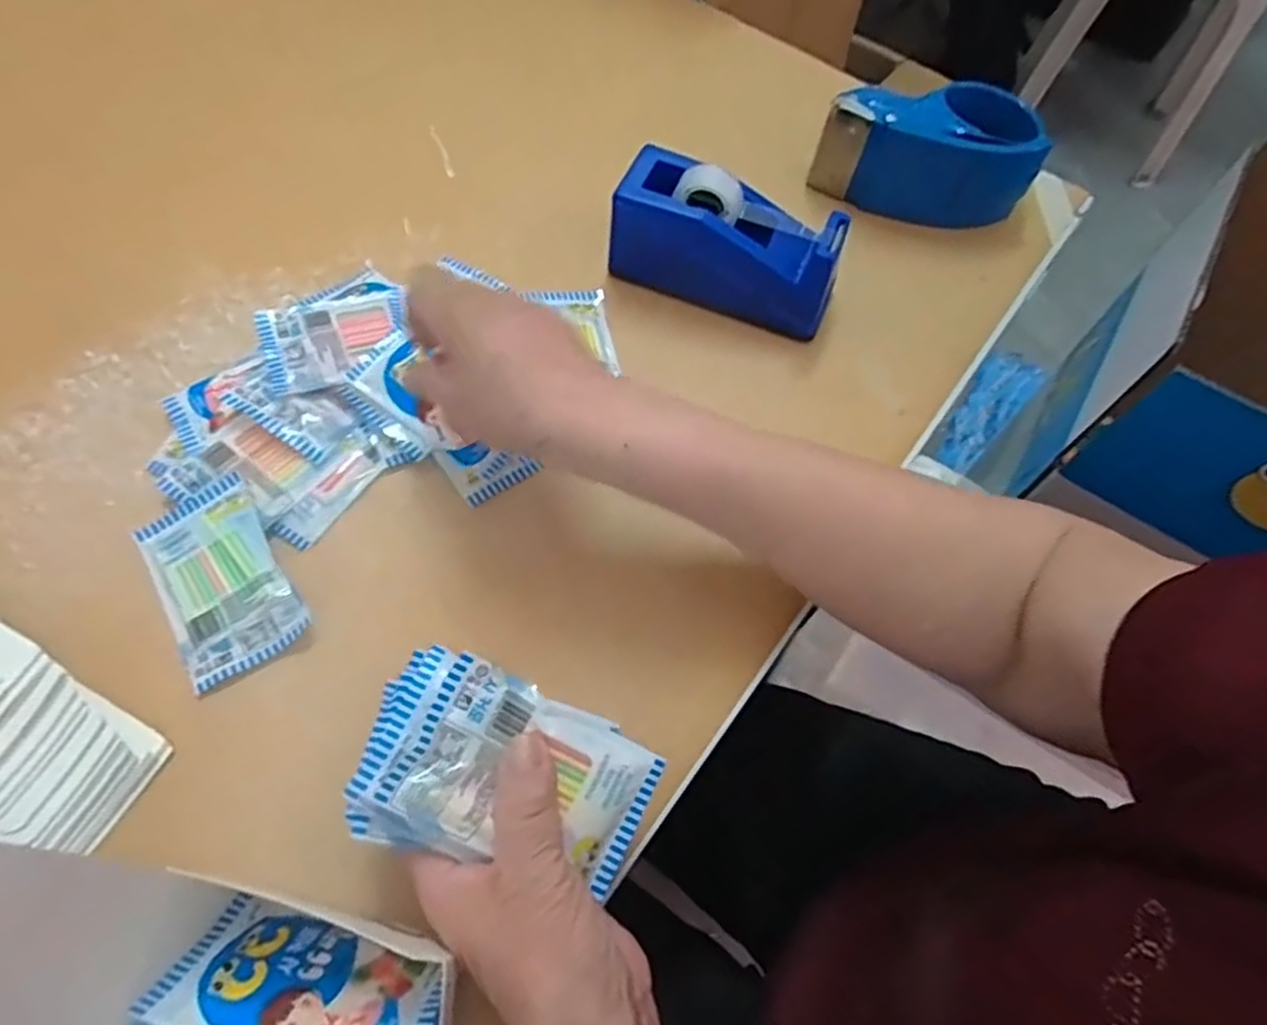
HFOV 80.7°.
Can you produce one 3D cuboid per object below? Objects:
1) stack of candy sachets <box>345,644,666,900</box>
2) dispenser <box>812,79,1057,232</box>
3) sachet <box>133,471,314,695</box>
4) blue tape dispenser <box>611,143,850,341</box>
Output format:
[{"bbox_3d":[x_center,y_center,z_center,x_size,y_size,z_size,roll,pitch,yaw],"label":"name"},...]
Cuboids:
[{"bbox_3d":[-0.049,0.107,0.307,0.116,0.024,0.074,22,78,-14],"label":"stack of candy sachets"},{"bbox_3d":[0.222,-0.273,0.561,0.158,0.069,0.081,15,62,4],"label":"dispenser"},{"bbox_3d":[-0.219,0.034,0.395,0.060,0.016,0.102,-28,67,-18],"label":"sachet"},{"bbox_3d":[0.062,-0.177,0.492,0.144,0.072,0.053,22,63,8],"label":"blue tape dispenser"}]

